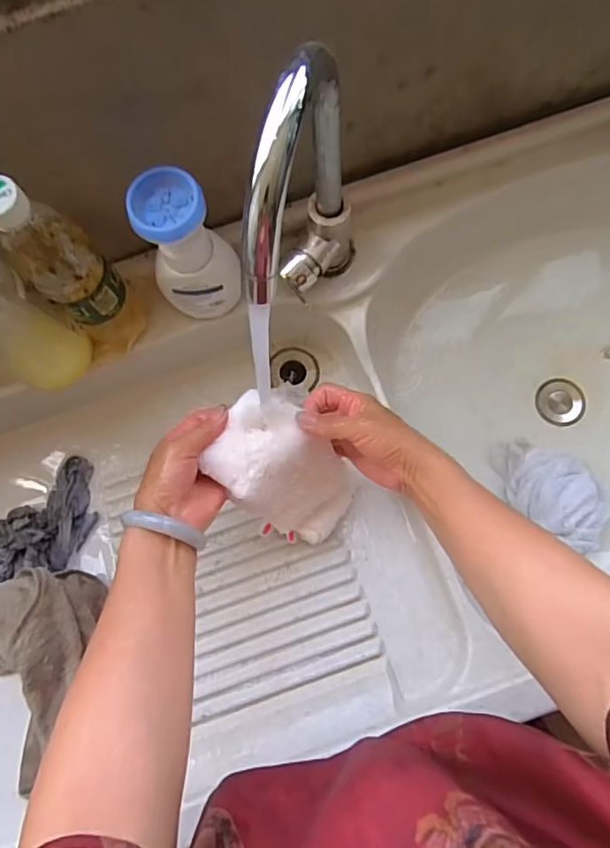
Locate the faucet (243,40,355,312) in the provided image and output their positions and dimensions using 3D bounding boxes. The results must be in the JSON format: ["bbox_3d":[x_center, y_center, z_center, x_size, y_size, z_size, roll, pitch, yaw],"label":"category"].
[{"bbox_3d":[0.005,-0.143,0.440,0.065,0.301,0.158,3,82,2],"label":"faucet"}]

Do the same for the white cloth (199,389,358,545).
[{"bbox_3d":[-0.011,0.053,0.542,0.096,0.206,0.048,-50,50,-5],"label":"white cloth"}]

